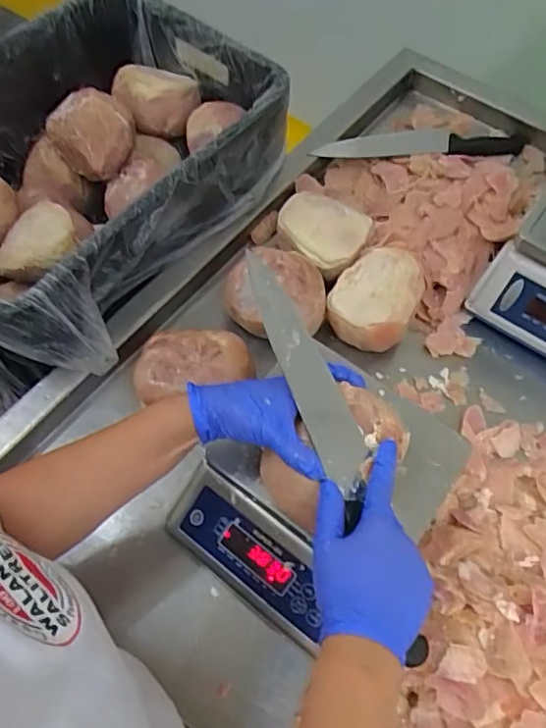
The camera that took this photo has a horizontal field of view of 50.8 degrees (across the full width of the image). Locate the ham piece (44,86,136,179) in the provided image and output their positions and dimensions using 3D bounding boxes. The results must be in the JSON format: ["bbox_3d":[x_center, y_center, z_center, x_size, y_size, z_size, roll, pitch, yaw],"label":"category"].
[{"bbox_3d":[-0.270,-0.351,0.868,0.114,0.085,0.097,35,66,15],"label":"ham piece"}]

